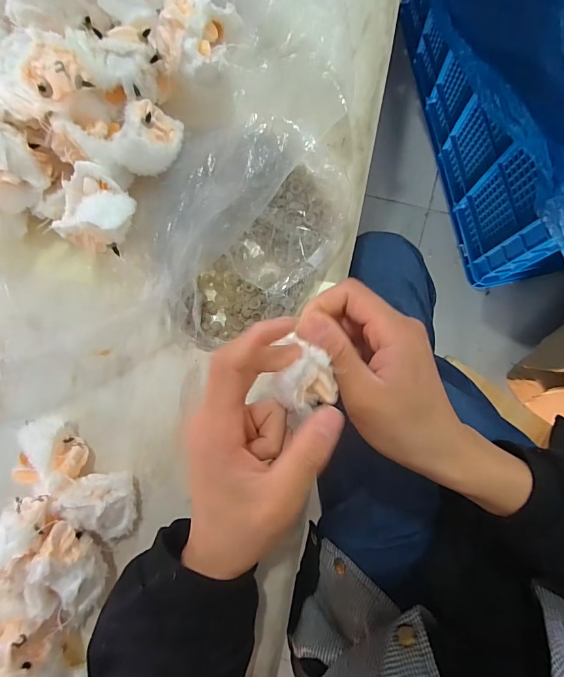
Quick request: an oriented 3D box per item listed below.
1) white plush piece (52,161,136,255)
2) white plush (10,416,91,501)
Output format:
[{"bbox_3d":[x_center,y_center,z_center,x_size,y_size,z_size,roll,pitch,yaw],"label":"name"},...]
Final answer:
[{"bbox_3d":[-0.138,-0.093,0.280,0.055,0.041,0.054,0,85,4],"label":"white plush piece"},{"bbox_3d":[-0.174,0.087,0.297,0.040,0.046,0.054,-8,85,3],"label":"white plush"}]

